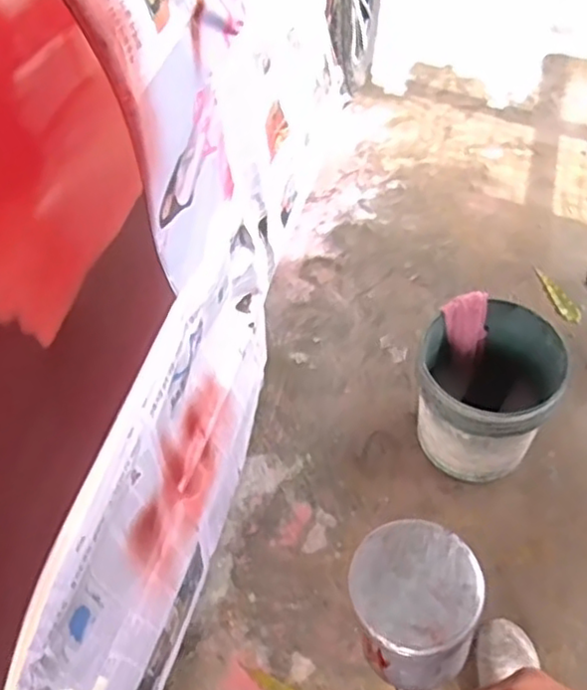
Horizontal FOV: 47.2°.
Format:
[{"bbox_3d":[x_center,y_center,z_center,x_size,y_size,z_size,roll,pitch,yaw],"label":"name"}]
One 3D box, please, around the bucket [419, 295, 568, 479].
[{"bbox_3d":[0.424,0.120,1.497,0.277,0.319,0.316,6,54,10],"label":"bucket"}]

